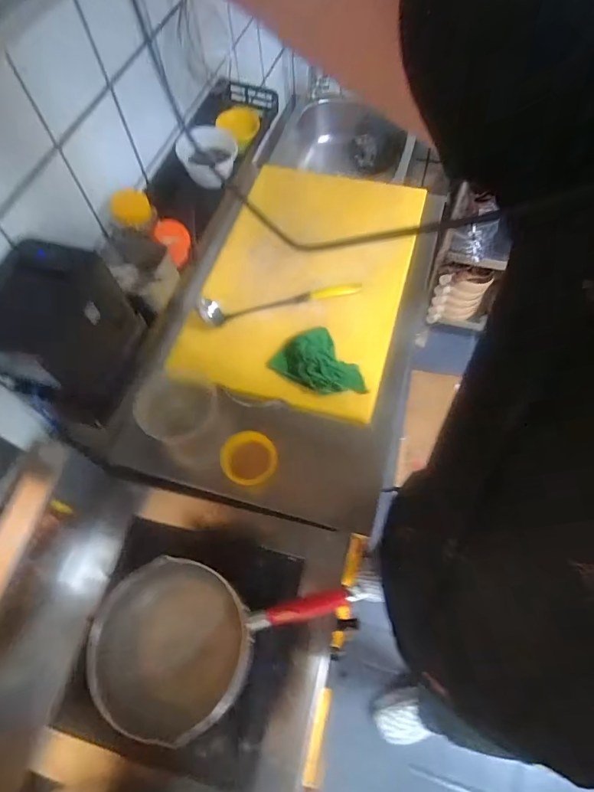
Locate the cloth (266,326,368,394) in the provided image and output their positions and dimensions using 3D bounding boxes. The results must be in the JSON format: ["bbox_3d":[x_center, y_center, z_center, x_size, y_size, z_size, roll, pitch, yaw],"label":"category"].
[{"bbox_3d":[0.037,-0.049,0.819,0.115,0.059,0.156,-35,65,-13],"label":"cloth"}]

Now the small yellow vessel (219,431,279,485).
[{"bbox_3d":[-0.080,0.106,0.767,0.090,0.037,0.090,-2,62,3],"label":"small yellow vessel"}]

